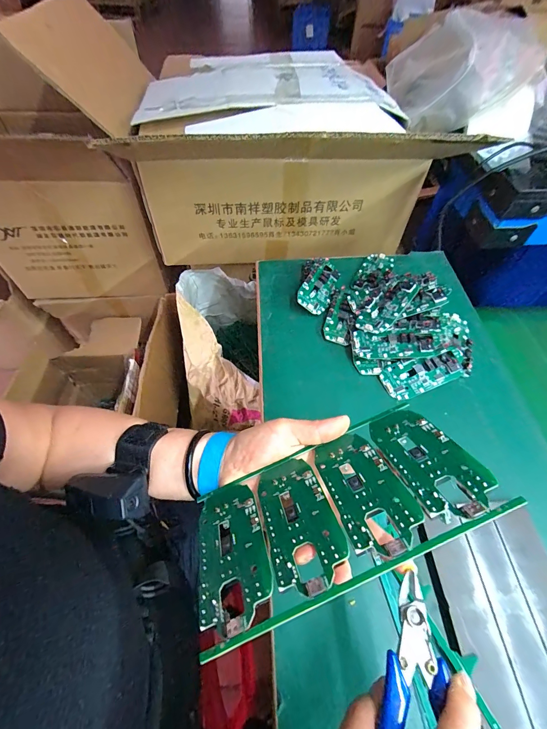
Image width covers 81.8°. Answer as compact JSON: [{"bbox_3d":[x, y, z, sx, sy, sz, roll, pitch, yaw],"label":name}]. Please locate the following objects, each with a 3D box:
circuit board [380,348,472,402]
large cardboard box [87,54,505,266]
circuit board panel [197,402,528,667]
[{"bbox_3d":[0.180,0.009,0.376,0.100,0.010,0.044,-22,73,2],"label":"circuit board"},{"bbox_3d":[0.005,-0.395,0.622,0.477,0.252,0.290,-7,58,-5],"label":"large cardboard box"},{"bbox_3d":[0.038,0.093,0.211,0.186,0.004,0.105,-25,27,-4],"label":"circuit board panel"}]

